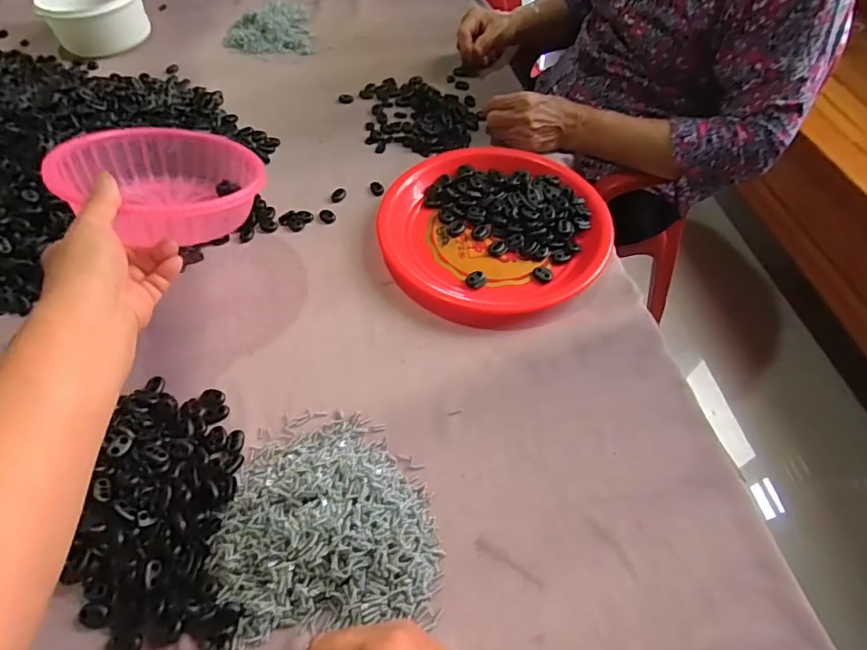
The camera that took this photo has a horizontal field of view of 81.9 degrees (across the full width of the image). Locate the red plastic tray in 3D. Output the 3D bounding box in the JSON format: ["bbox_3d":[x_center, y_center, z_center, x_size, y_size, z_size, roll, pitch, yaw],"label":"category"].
[{"bbox_3d":[0.066,-0.110,0.568,0.237,0.029,0.248,-33,61,-22],"label":"red plastic tray"}]

